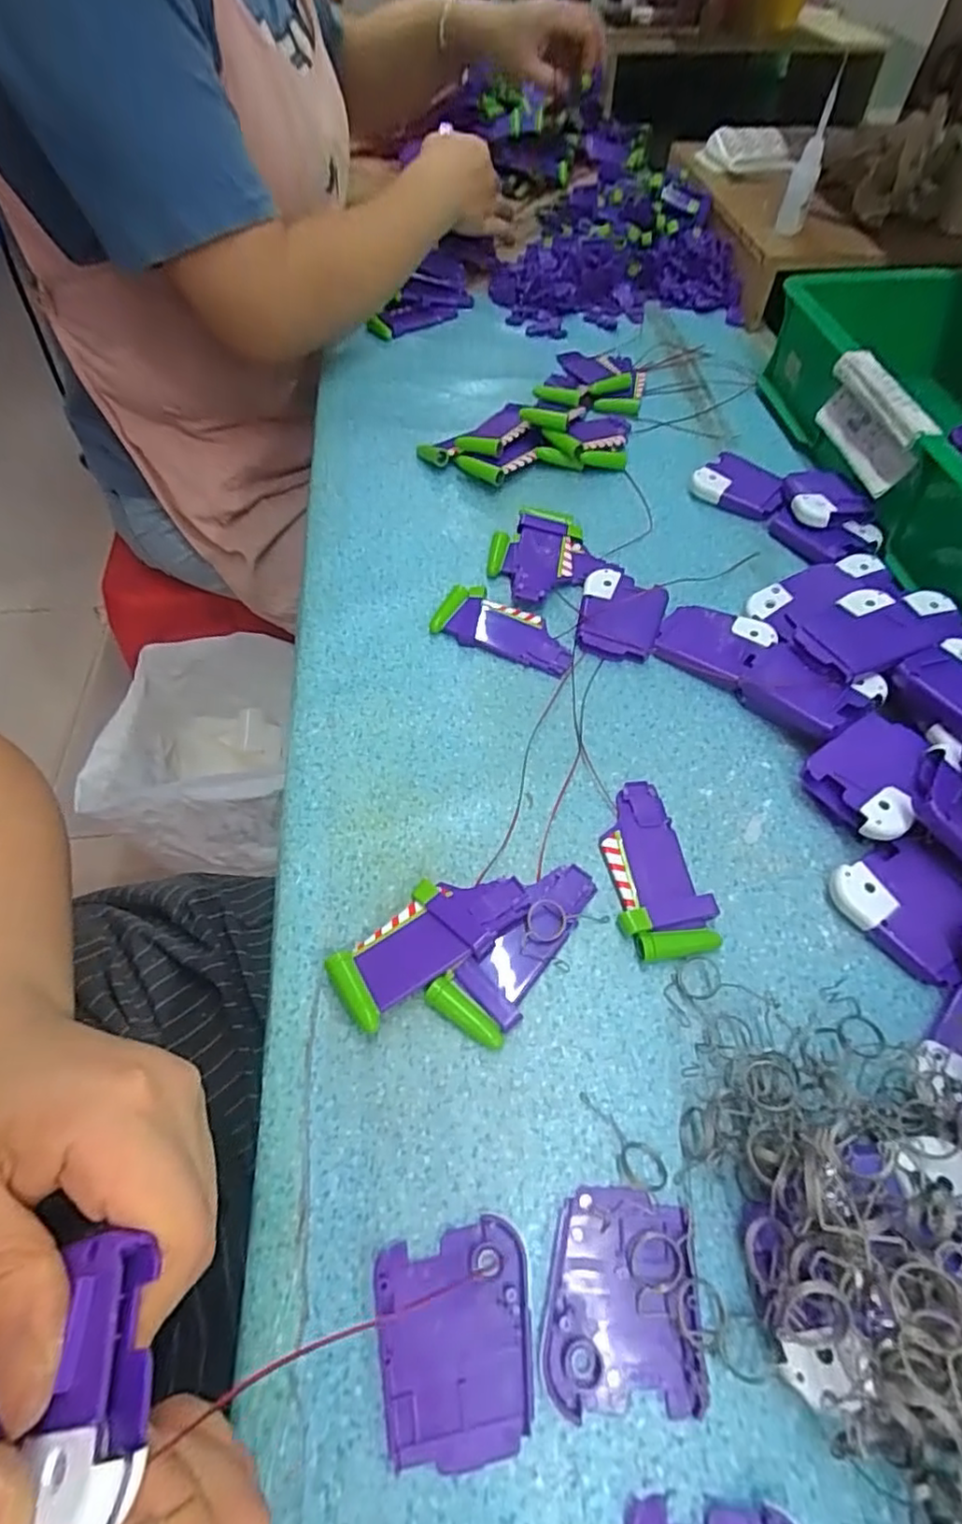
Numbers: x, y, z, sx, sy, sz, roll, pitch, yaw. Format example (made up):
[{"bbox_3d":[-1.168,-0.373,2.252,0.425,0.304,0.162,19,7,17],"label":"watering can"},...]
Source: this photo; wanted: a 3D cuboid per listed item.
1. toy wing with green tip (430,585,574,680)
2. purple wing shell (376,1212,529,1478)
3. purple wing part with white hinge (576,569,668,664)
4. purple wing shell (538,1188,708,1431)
[{"bbox_3d":[0.015,-0.083,0.397,0.091,0.009,0.039,25,62,17],"label":"toy wing with green tip"},{"bbox_3d":[-0.008,0.196,0.215,0.052,0.006,0.060,-11,58,-5],"label":"purple wing shell"},{"bbox_3d":[0.087,-0.091,0.397,0.050,0.015,0.060,12,59,10],"label":"purple wing part with white hinge"},{"bbox_3d":[0.048,0.186,0.222,0.050,0.006,0.060,3,58,4],"label":"purple wing shell"}]

